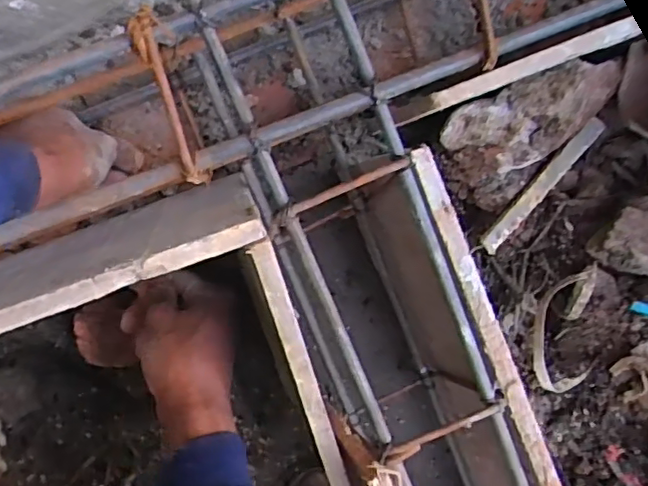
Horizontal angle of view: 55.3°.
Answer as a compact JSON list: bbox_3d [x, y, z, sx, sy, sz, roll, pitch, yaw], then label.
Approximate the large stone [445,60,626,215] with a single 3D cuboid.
[{"bbox_3d":[0.182,-0.090,0.508,0.159,0.085,0.094,-24,97,-4],"label":"large stone"}]

